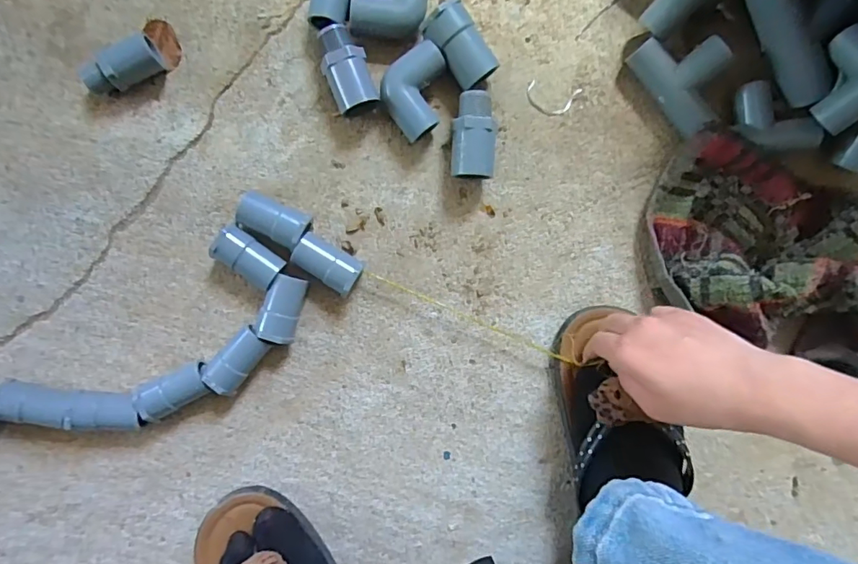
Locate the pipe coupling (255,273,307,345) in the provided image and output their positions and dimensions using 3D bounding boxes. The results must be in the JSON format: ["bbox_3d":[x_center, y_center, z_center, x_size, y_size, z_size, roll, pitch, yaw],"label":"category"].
[{"bbox_3d":[-0.115,0.021,0.394,0.027,0.028,0.052,16,92,-5],"label":"pipe coupling"}]

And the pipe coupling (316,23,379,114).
[{"bbox_3d":[-0.063,-0.162,0.382,0.033,0.030,0.063,-25,95,-2],"label":"pipe coupling"}]

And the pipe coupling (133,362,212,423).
[{"bbox_3d":[-0.196,0.084,0.390,0.054,0.030,0.028,-24,94,-2],"label":"pipe coupling"}]

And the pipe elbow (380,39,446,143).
[{"bbox_3d":[-0.007,-0.146,0.387,0.056,0.023,0.055,-36,95,-2],"label":"pipe elbow"}]

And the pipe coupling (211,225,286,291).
[{"bbox_3d":[-0.138,-0.019,0.388,0.051,0.029,0.027,34,90,-5],"label":"pipe coupling"}]

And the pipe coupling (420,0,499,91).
[{"bbox_3d":[0.024,-0.180,0.386,0.035,0.032,0.060,-40,95,-1],"label":"pipe coupling"}]

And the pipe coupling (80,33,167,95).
[{"bbox_3d":[-0.229,-0.159,0.376,0.057,0.029,0.023,-33,95,-2],"label":"pipe coupling"}]

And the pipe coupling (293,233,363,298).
[{"bbox_3d":[-0.079,-0.014,0.392,0.053,0.030,0.028,32,90,-5],"label":"pipe coupling"}]

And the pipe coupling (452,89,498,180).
[{"bbox_3d":[0.034,-0.115,0.392,0.032,0.033,0.068,0,93,-4],"label":"pipe coupling"}]

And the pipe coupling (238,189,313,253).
[{"bbox_3d":[-0.119,-0.048,0.387,0.054,0.028,0.028,27,91,-5],"label":"pipe coupling"}]

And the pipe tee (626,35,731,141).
[{"bbox_3d":[0.204,-0.163,0.393,0.056,0.025,0.079,-37,92,23],"label":"pipe tee"}]

